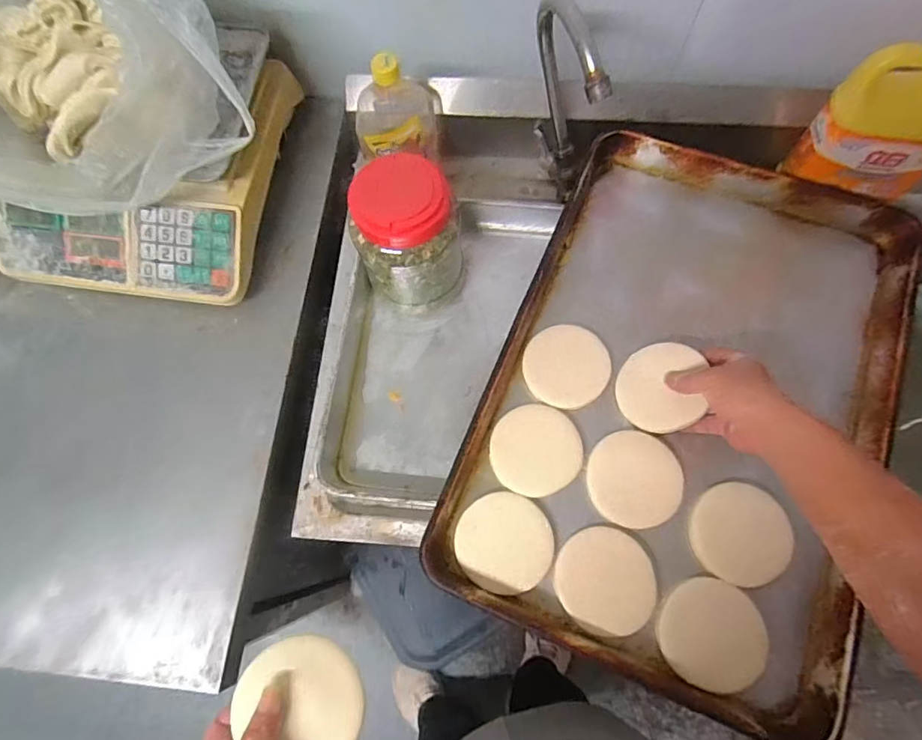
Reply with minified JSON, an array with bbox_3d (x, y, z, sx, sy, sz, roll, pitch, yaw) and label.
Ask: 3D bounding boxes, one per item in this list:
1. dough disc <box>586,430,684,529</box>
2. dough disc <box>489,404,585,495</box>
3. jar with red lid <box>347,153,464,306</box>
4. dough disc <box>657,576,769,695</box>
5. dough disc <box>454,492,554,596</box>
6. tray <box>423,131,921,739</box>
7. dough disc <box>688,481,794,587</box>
[{"bbox_3d":[0.190,0.117,0.545,0.098,0.011,0.098,1,71,1],"label":"dough disc"},{"bbox_3d":[0.085,0.090,0.569,0.099,0.017,0.100,0,71,0],"label":"dough disc"},{"bbox_3d":[-0.060,-0.158,0.620,0.127,0.176,0.114,-4,71,-1],"label":"jar with red lid"},{"bbox_3d":[0.247,0.259,0.493,0.097,0.008,0.096,0,71,0],"label":"dough disc"},{"bbox_3d":[0.046,0.183,0.539,0.102,0.008,0.097,0,71,0],"label":"dough disc"},{"bbox_3d":[0.259,0.016,0.585,0.409,0.051,0.618,22,72,7],"label":"tray"},{"bbox_3d":[0.292,0.169,0.524,0.099,0.006,0.098,0,71,0],"label":"dough disc"}]

